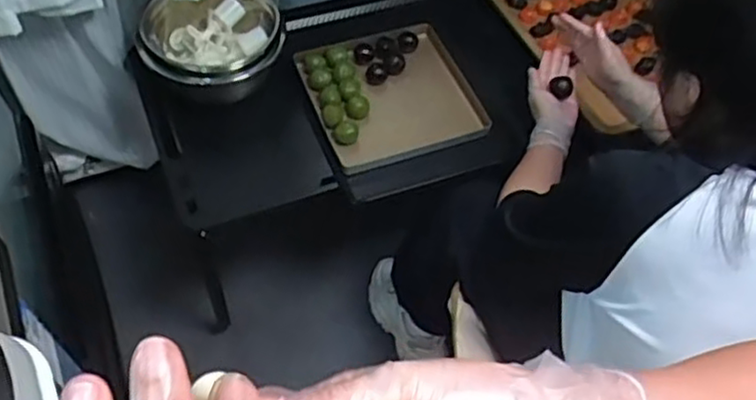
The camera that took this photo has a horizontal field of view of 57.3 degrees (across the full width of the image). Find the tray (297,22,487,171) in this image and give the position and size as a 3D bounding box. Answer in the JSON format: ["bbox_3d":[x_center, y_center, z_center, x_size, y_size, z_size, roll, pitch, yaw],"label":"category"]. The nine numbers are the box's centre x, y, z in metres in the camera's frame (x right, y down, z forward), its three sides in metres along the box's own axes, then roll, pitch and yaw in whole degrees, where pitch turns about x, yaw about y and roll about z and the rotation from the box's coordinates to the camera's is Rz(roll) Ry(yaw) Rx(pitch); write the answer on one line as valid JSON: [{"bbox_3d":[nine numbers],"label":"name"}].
[{"bbox_3d":[0.027,-0.198,1.312,0.303,0.058,0.328,-15,58,-14],"label":"tray"}]

